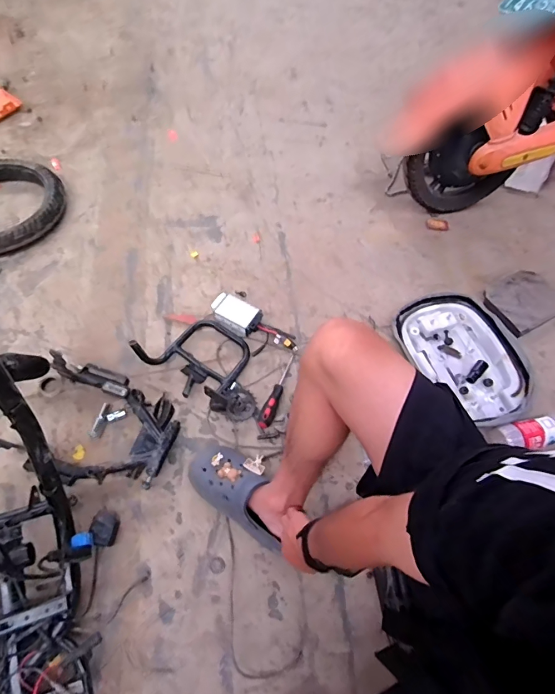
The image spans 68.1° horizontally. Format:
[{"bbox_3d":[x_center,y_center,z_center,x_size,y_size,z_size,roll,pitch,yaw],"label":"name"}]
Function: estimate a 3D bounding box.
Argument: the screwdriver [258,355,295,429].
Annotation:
[{"bbox_3d":[-0.002,0.094,0.951,0.032,0.037,0.187,17,61,6],"label":"screwdriver"}]

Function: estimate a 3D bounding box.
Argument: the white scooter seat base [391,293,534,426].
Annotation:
[{"bbox_3d":[0.462,0.014,1.026,0.283,0.059,0.340,-21,64,-15],"label":"white scooter seat base"}]

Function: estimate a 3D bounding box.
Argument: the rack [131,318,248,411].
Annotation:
[{"bbox_3d":[-0.163,0.020,0.960,0.273,0.111,0.203,35,64,15],"label":"rack"}]

